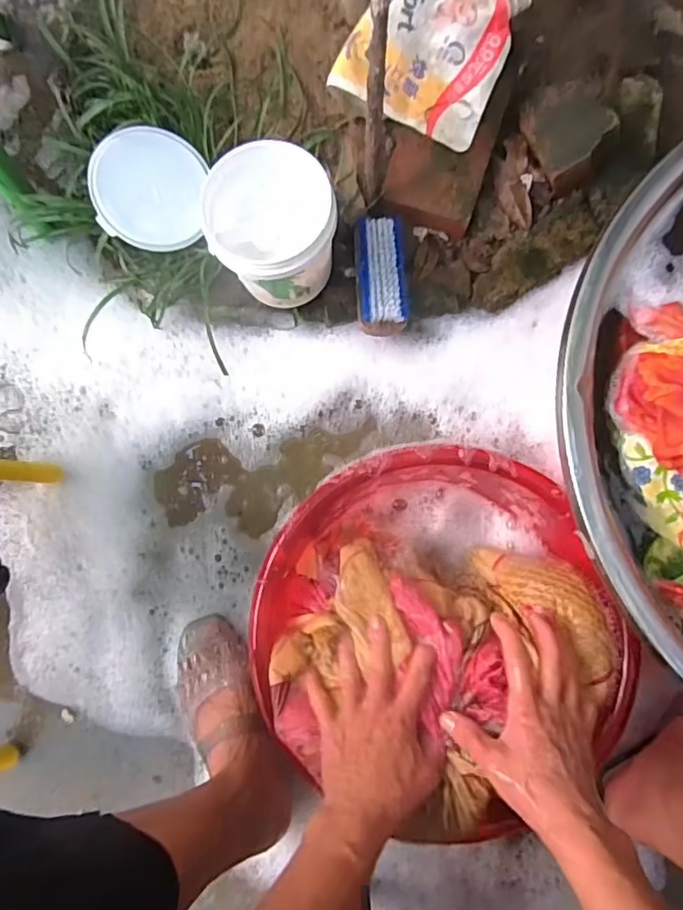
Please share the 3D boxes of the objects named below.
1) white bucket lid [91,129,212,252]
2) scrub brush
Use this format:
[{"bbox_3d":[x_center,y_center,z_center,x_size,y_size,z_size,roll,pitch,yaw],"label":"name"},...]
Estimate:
[{"bbox_3d":[-0.204,-0.282,0.589,0.111,0.009,0.119,5,95,-24],"label":"white bucket lid"},{"bbox_3d":[0.046,-0.201,0.629,0.057,0.037,0.129,-3,85,1],"label":"scrub brush"}]

